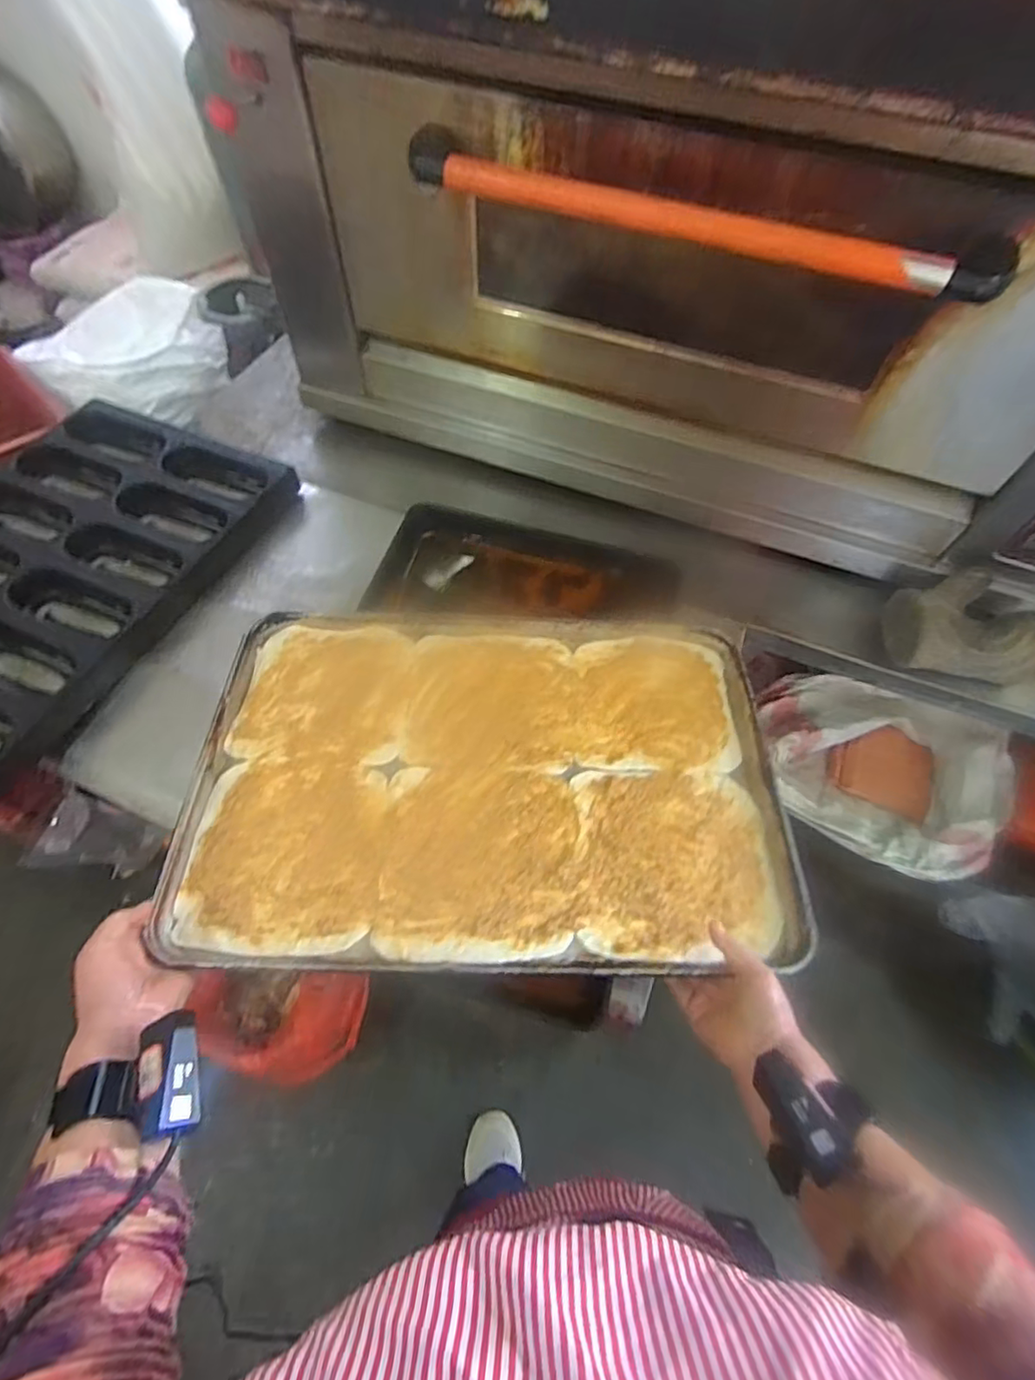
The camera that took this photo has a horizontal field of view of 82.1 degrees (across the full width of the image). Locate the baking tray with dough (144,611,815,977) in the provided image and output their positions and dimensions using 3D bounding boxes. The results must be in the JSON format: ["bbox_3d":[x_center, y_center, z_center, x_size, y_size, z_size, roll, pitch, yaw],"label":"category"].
[{"bbox_3d":[-0.024,0.081,0.639,0.591,0.045,0.400,1,59,-1],"label":"baking tray with dough"}]

